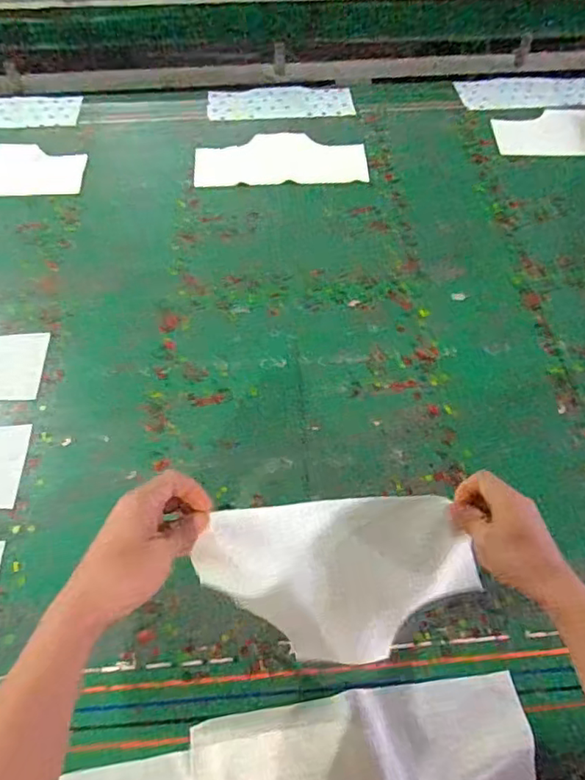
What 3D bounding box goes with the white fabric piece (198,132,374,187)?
[{"bbox_3d":[-0.022,-0.410,1.019,0.292,0.006,0.151,-1,54,-2],"label":"white fabric piece"}]

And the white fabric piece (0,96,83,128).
[{"bbox_3d":[-0.561,-0.548,1.147,0.293,0.011,0.124,-1,52,3],"label":"white fabric piece"}]

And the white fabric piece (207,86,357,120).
[{"bbox_3d":[-0.024,-0.576,1.158,0.283,0.006,0.135,-3,54,-3],"label":"white fabric piece"}]

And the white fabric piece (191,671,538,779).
[{"bbox_3d":[0.062,0.321,0.506,0.292,0.020,0.102,-8,46,-4],"label":"white fabric piece"}]

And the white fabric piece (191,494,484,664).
[{"bbox_3d":[0.049,0.177,0.543,0.263,0.027,0.144,-1,86,-22],"label":"white fabric piece"}]

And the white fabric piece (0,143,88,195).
[{"bbox_3d":[-0.531,-0.403,1.055,0.320,0.009,0.173,-1,51,3],"label":"white fabric piece"}]

